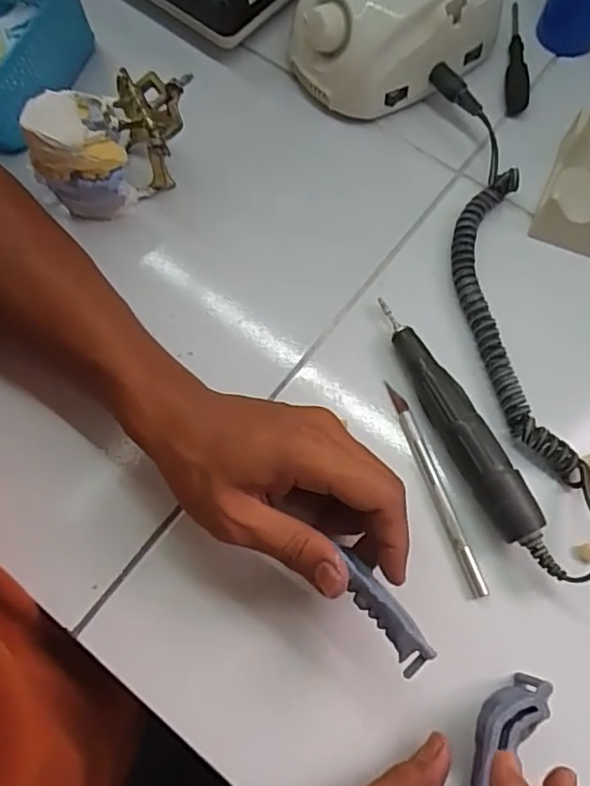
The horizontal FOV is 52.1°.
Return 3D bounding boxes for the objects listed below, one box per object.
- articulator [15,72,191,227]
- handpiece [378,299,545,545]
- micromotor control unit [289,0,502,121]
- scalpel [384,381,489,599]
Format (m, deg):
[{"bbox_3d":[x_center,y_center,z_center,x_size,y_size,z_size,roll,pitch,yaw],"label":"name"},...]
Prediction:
[{"bbox_3d":[-0.116,-0.166,0.403,0.063,0.079,0.104,41,76,13],"label":"articulator"},{"bbox_3d":[0.095,0.013,0.366,0.027,0.023,0.160,-23,72,-7],"label":"handpiece"},{"bbox_3d":[0.068,-0.272,0.436,0.134,0.080,0.099,-35,74,-11],"label":"micromotor control unit"},{"bbox_3d":[0.085,0.054,0.363,0.008,0.006,0.135,-19,72,-5],"label":"scalpel"}]

